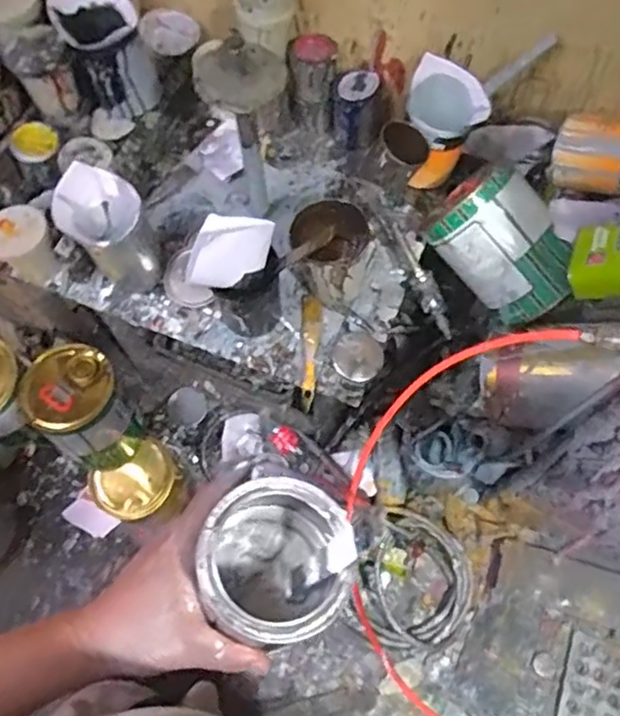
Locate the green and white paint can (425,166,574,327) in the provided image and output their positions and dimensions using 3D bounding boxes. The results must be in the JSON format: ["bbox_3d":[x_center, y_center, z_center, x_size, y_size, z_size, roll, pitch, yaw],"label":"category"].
[{"bbox_3d":[0.312,-0.179,1.012,0.220,0.165,0.145,45,37,-4],"label":"green and white paint can"}]

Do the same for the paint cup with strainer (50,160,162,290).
[{"bbox_3d":[-0.292,-0.184,0.957,0.130,0.174,0.112,36,71,16],"label":"paint cup with strainer"}]

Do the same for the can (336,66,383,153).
[{"bbox_3d":[0.078,-0.420,1.076,0.079,0.101,0.086,4,66,3],"label":"can"}]

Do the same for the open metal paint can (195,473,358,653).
[{"bbox_3d":[-0.025,0.150,0.469,0.095,0.095,0.105,-8,66,-3],"label":"open metal paint can"}]

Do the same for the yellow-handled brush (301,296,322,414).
[{"bbox_3d":[-0.001,-0.009,0.963,0.026,0.014,0.193,3,66,2],"label":"yellow-handled brush"}]

